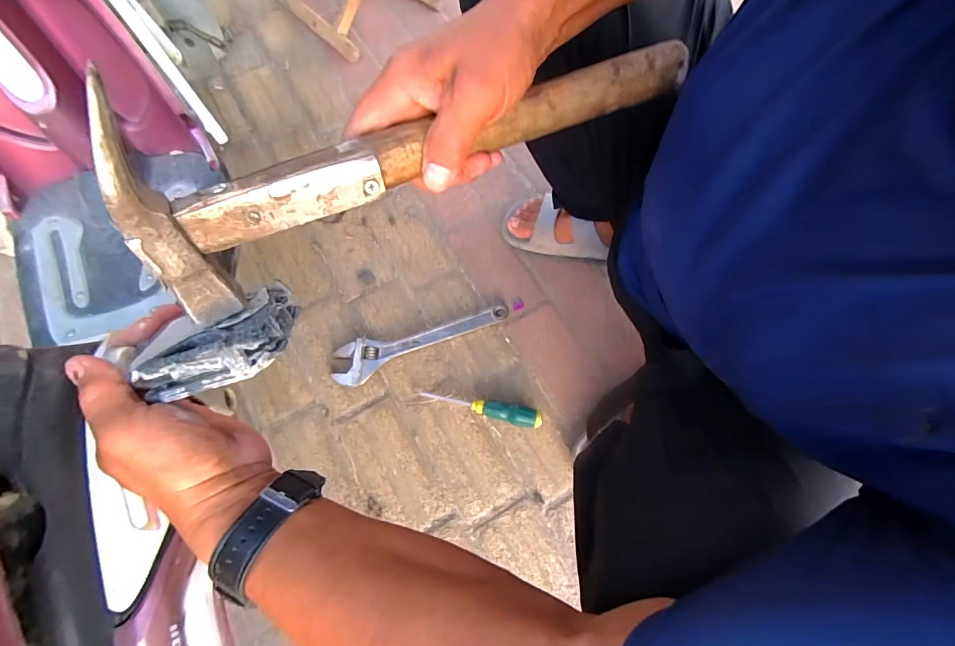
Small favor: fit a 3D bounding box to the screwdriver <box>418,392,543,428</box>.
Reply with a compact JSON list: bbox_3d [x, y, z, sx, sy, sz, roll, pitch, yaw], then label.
[{"bbox_3d":[0.005,0.124,0.636,0.183,0.035,0.028,15,68,4],"label":"screwdriver"}]

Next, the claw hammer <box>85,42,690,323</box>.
[{"bbox_3d":[-0.016,-0.128,0.276,0.387,0.133,0.046,-28,48,-18],"label":"claw hammer"}]

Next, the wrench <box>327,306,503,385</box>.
[{"bbox_3d":[-0.087,0.027,0.675,0.282,0.018,0.065,-19,70,-10],"label":"wrench"}]

